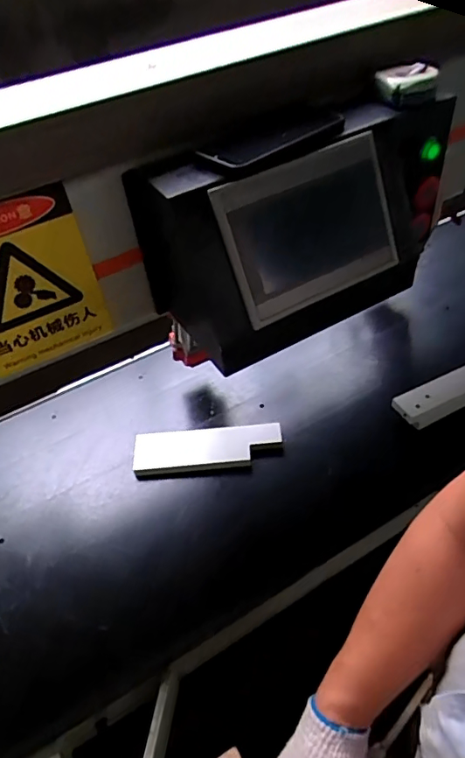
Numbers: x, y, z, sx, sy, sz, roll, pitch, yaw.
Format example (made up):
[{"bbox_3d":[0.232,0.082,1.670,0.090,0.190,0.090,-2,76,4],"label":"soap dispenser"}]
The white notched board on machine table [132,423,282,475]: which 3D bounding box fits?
[{"bbox_3d":[-0.042,0.110,0.822,0.236,0.023,0.072,-5,46,1],"label":"white notched board on machine table"}]

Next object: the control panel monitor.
[{"bbox_3d":[0.077,-0.182,0.579,0.372,0.194,0.166,-24,48,-16],"label":"control panel monitor"}]

